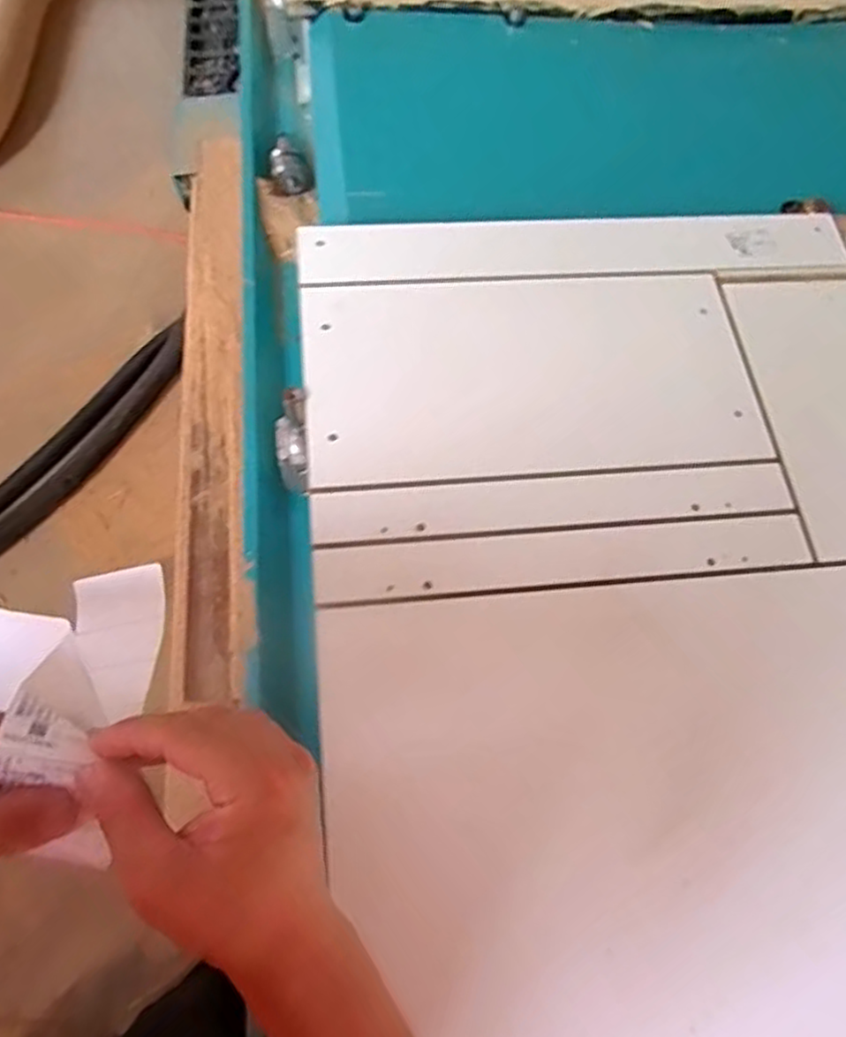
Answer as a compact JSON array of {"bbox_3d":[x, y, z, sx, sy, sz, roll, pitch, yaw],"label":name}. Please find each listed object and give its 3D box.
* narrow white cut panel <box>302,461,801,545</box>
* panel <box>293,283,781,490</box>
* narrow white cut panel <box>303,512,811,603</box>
[{"bbox_3d":[0.122,-0.016,0.639,0.437,0.016,0.049,-4,68,-6],"label":"narrow white cut panel"},{"bbox_3d":[0.107,-0.147,0.701,0.438,0.016,0.221,-4,68,-6],"label":"panel"},{"bbox_3d":[0.128,0.033,0.620,0.436,0.013,0.046,-4,68,-6],"label":"narrow white cut panel"}]

